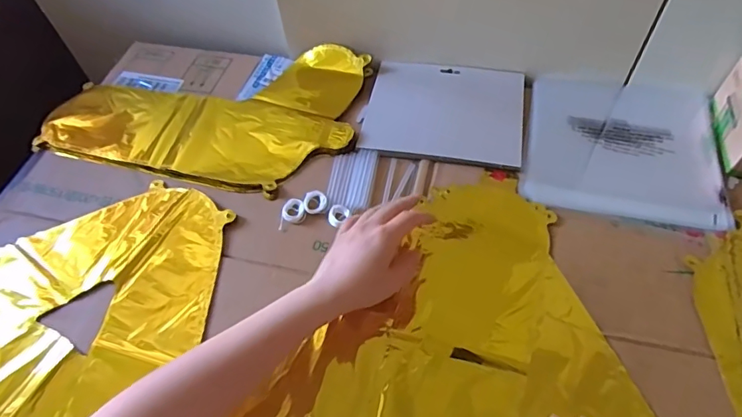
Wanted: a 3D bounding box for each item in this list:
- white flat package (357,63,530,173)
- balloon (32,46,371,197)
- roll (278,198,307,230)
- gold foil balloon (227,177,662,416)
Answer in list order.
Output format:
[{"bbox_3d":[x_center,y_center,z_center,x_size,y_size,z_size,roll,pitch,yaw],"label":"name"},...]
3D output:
[{"bbox_3d":[0.092,-0.124,0.610,0.190,0.008,0.161,7,57,8],"label":"white flat package"},{"bbox_3d":[-0.211,-0.141,0.631,0.384,0.011,0.233,13,58,12],"label":"balloon"},{"bbox_3d":[-0.084,0.006,0.531,0.027,0.005,0.037,4,57,6],"label":"roll"},{"bbox_3d":[0.103,0.182,0.415,0.343,0.013,0.411,33,64,23],"label":"gold foil balloon"}]

